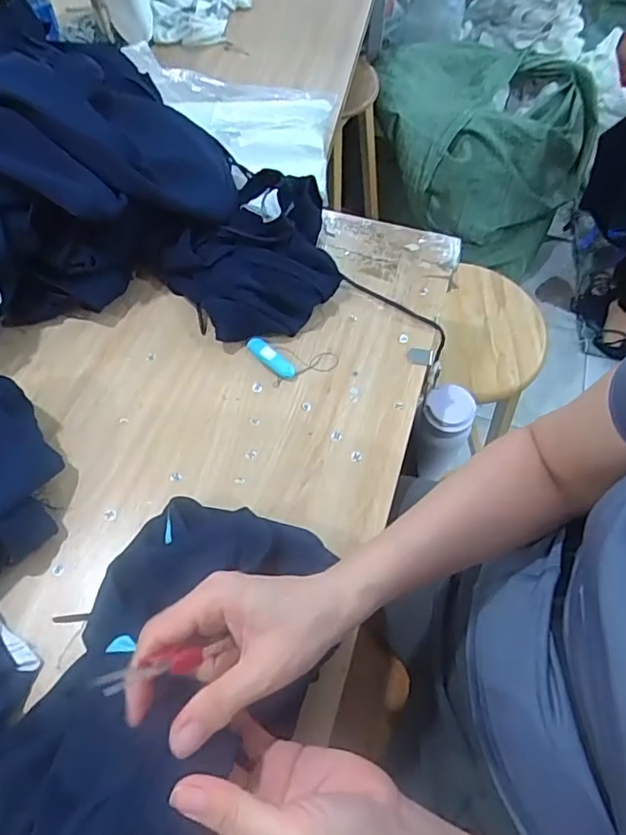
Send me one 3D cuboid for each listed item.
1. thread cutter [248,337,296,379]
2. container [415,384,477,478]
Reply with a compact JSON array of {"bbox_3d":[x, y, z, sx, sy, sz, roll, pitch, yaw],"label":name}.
[{"bbox_3d":[-0.048,-0.069,0.628,0.019,0.011,0.066,-40,68,-22],"label":"thread cutter"},{"bbox_3d":[0.177,0.021,0.759,0.068,0.137,0.077,22,62,11],"label":"container"}]

